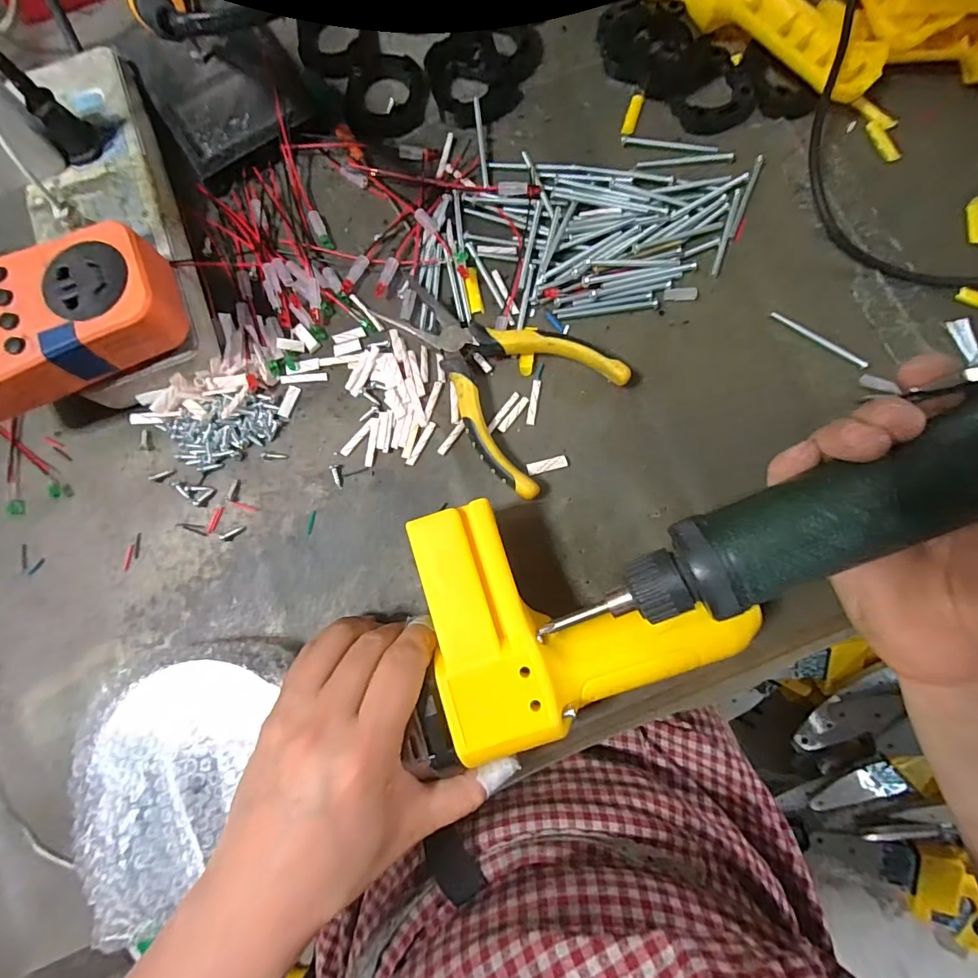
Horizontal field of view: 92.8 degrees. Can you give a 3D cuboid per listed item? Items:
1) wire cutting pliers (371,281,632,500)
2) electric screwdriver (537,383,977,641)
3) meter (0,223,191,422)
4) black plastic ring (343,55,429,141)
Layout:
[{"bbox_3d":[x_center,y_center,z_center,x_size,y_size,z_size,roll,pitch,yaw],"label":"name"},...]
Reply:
[{"bbox_3d":[-0.002,-0.072,0.275,0.138,0.020,0.092,39,84,6],"label":"wire cutting pliers"},{"bbox_3d":[0.134,0.010,0.179,0.239,0.035,0.042,-28,82,16],"label":"electric screwdriver"},{"bbox_3d":[-0.226,-0.082,0.239,0.124,0.030,0.068,-20,81,-2],"label":"meter"},{"bbox_3d":[-0.073,-0.268,0.319,0.059,0.011,0.058,0,81,1],"label":"black plastic ring"}]

